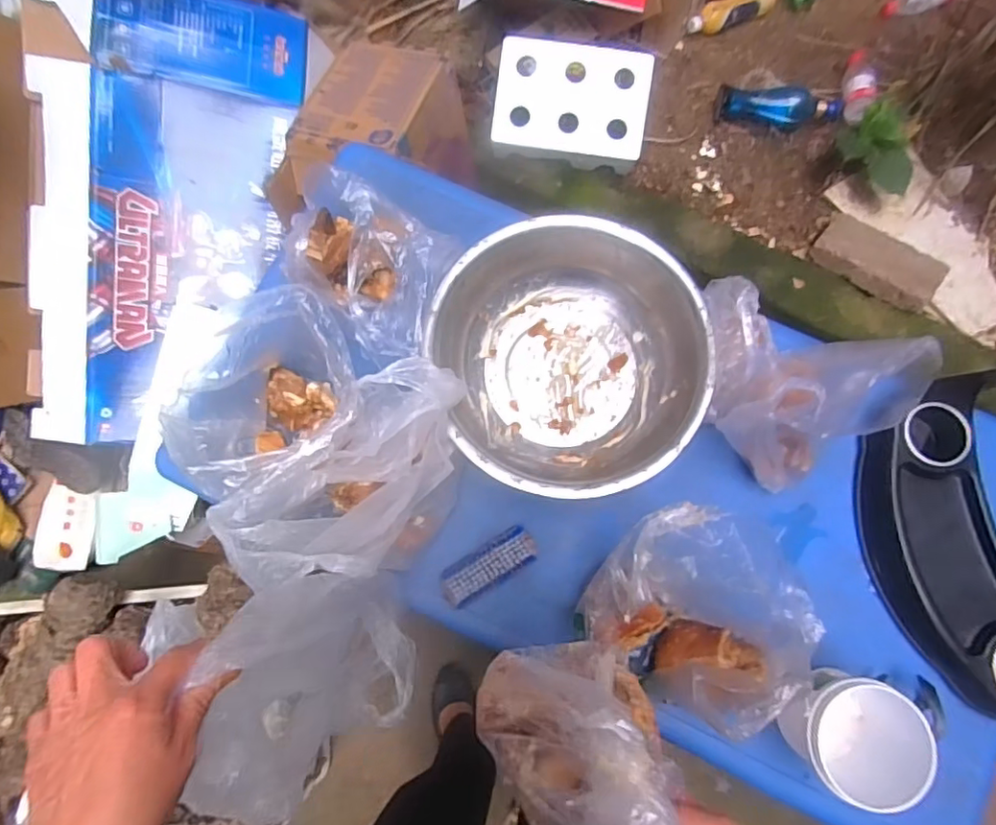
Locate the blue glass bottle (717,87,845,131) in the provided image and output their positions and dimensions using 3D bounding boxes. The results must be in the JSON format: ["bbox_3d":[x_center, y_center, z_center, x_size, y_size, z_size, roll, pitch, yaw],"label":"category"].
[{"bbox_3d":[0.616,-0.674,1.283,0.260,0.065,0.081,14,77,20],"label":"blue glass bottle"}]

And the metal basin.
[{"bbox_3d":[0.096,-0.070,0.799,0.351,0.120,0.360,0,77,2],"label":"metal basin"}]

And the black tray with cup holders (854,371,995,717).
[{"bbox_3d":[0.627,0.174,0.754,0.263,0.066,0.431,-18,77,-3],"label":"black tray with cup holders"}]

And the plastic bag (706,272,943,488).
[{"bbox_3d":[0.361,-0.029,0.726,0.266,0.154,0.191,29,79,8],"label":"plastic bag"}]

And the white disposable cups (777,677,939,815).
[{"bbox_3d":[0.413,0.380,0.699,0.134,0.136,0.115,30,80,8],"label":"white disposable cups"}]

